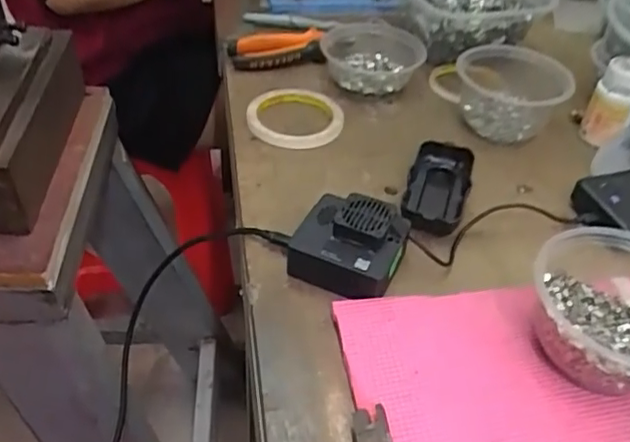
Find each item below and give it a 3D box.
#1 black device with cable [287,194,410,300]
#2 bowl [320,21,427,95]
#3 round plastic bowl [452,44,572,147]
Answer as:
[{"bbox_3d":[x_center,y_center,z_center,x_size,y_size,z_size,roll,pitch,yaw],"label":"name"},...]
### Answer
[{"bbox_3d":[0.026,0.016,0.468,0.082,0.043,0.075,16,45,15],"label":"black device with cable"},{"bbox_3d":[0.066,-0.196,0.698,0.116,0.057,0.117,5,43,3],"label":"bowl"},{"bbox_3d":[0.203,-0.134,0.632,0.110,0.058,0.090,5,43,4],"label":"round plastic bowl"}]

